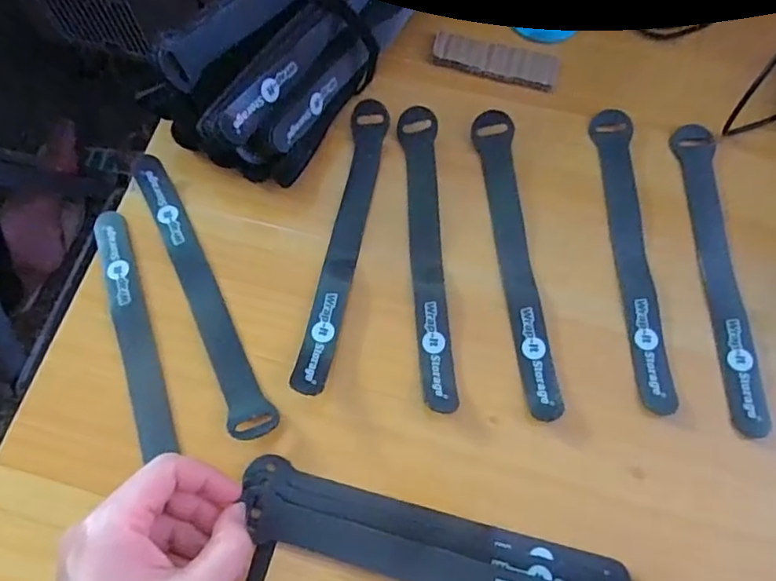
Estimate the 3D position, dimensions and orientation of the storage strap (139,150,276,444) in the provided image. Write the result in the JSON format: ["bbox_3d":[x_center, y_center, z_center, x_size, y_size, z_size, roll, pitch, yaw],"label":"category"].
[{"bbox_3d":[-0.117,-0.003,0.343,0.024,0.008,0.200,-27,71,-9],"label":"storage strap"}]

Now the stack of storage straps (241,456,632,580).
[{"bbox_3d":[0.020,0.129,0.285,0.192,0.021,0.038,13,65,9],"label":"stack of storage straps"}]

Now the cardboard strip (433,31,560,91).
[{"bbox_3d":[0.078,-0.167,0.410,0.089,0.004,0.032,13,70,6],"label":"cardboard strip"}]

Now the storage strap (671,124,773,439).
[{"bbox_3d":[0.201,-0.017,0.347,0.025,0.004,0.205,3,69,2],"label":"storage strap"}]

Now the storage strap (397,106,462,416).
[{"bbox_3d":[0.024,-0.028,0.353,0.022,0.014,0.203,-3,65,0],"label":"storage strap"}]

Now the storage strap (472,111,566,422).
[{"bbox_3d":[0.080,-0.024,0.354,0.025,0.011,0.206,-5,66,2],"label":"storage strap"}]

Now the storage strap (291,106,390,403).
[{"bbox_3d":[-0.026,-0.034,0.354,0.024,0.016,0.202,9,65,2],"label":"storage strap"}]

